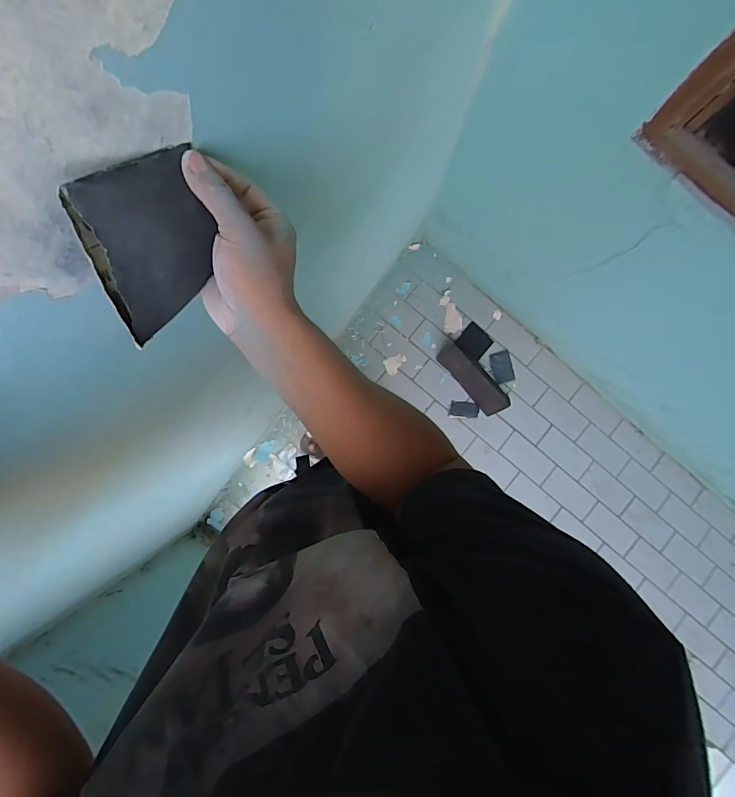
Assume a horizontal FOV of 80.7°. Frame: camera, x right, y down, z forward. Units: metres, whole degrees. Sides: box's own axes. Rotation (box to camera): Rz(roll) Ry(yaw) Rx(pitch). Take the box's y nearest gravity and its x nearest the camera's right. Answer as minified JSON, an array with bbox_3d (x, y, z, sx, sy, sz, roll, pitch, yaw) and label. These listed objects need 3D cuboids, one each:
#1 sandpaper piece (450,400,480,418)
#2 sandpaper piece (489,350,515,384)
[{"bbox_3d":[0.352,0.040,1.573,0.106,0.006,0.054,7,94,1],"label":"sandpaper piece"},{"bbox_3d":[0.496,-0.115,1.592,0.082,0.010,0.114,-15,91,1],"label":"sandpaper piece"}]

